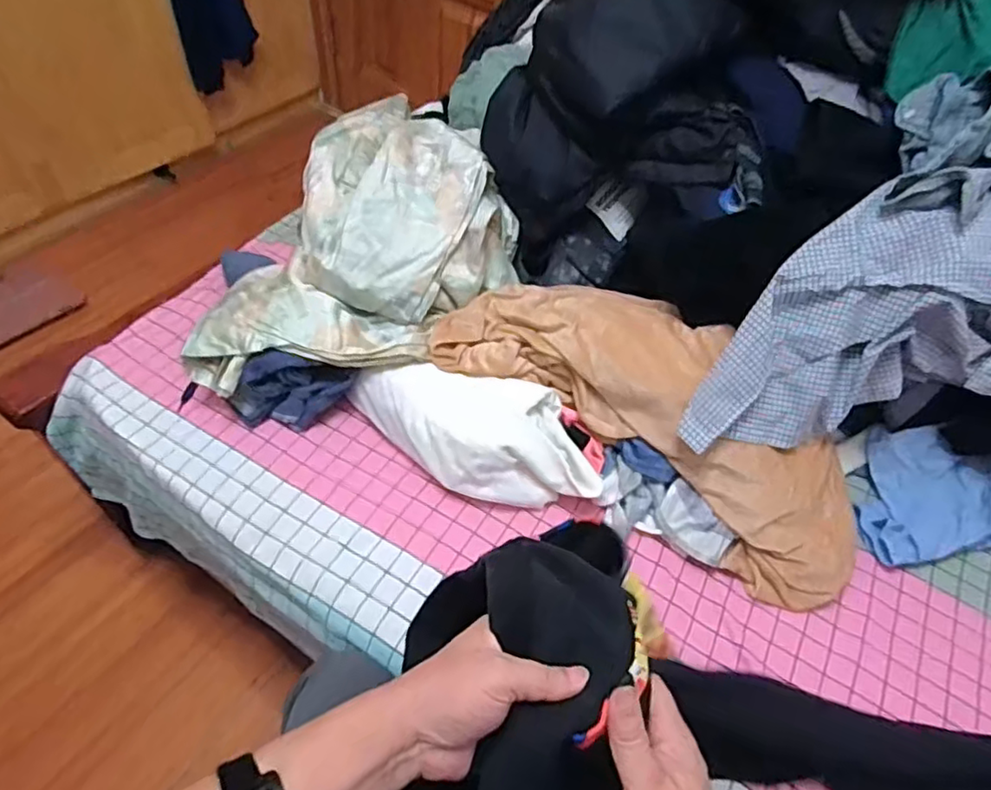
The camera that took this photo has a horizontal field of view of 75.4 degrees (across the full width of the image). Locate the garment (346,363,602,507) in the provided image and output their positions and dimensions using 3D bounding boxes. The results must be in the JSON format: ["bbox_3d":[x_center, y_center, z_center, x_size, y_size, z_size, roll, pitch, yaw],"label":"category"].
[{"bbox_3d":[-0.033,0.052,0.801,0.319,0.105,0.119,14,51,6],"label":"garment"}]

